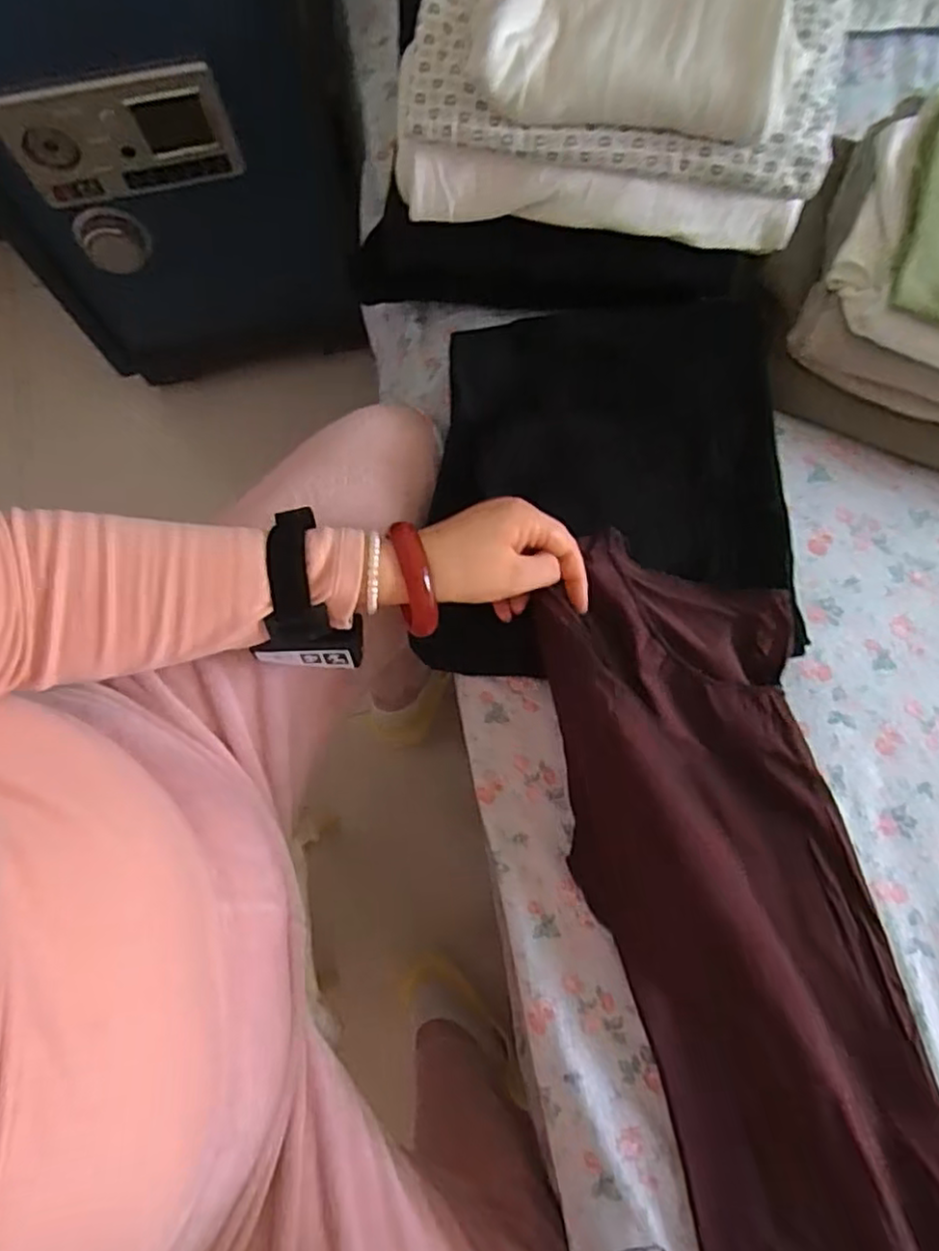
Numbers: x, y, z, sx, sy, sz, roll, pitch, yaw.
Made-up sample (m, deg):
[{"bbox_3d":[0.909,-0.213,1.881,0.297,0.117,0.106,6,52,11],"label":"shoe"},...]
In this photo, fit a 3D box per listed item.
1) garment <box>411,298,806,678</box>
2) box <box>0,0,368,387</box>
[{"bbox_3d":[0.097,-0.108,0.493,0.252,0.045,0.263,-3,80,7],"label":"garment"},{"bbox_3d":[-0.349,-0.591,0.756,0.362,0.518,0.316,-6,75,-1],"label":"box"}]

